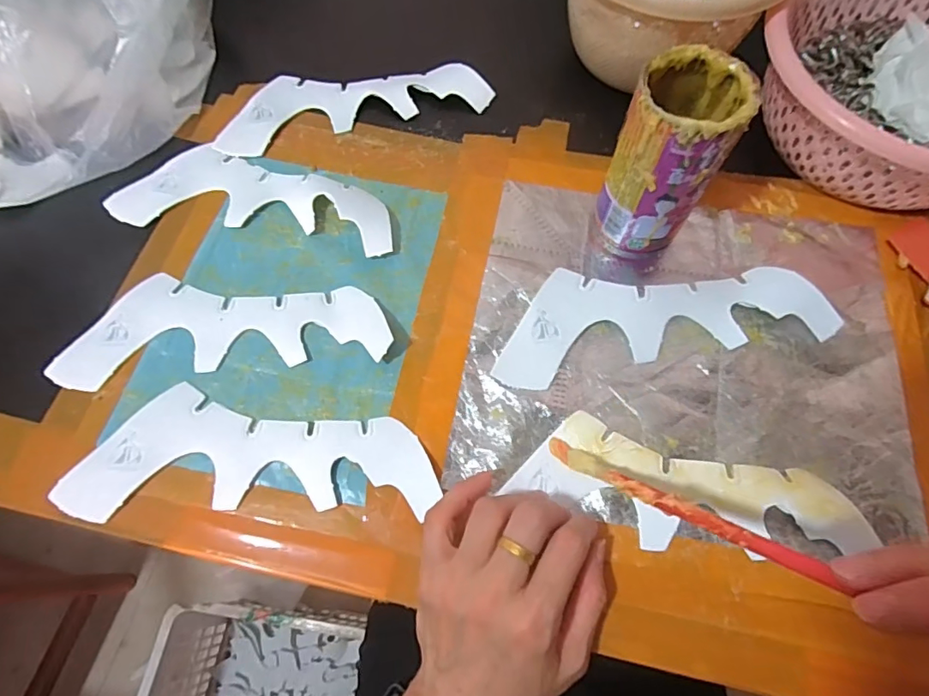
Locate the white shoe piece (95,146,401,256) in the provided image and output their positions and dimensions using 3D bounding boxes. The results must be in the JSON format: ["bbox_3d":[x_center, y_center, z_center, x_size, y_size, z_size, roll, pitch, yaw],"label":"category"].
[{"bbox_3d":[-0.156,-0.118,0.380,0.213,0.017,0.075,9,67,2],"label":"white shoe piece"}]

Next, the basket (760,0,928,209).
[{"bbox_3d":[0.332,-0.201,0.387,0.219,0.092,0.194,15,67,4],"label":"basket"}]

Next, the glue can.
[{"bbox_3d":[0.131,-0.123,0.332,0.063,0.120,0.064,1,67,-2],"label":"glue can"}]

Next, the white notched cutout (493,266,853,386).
[{"bbox_3d":[0.132,-0.025,0.347,0.225,0.011,0.074,-10,66,-2],"label":"white notched cutout"}]

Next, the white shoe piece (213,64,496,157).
[{"bbox_3d":[-0.093,-0.214,0.426,0.223,0.015,0.077,-11,68,-7],"label":"white shoe piece"}]

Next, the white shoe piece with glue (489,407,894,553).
[{"bbox_3d":[0.136,0.090,0.302,0.205,0.007,0.064,13,71,6],"label":"white shoe piece with glue"}]

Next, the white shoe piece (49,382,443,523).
[{"bbox_3d":[-0.124,0.065,0.304,0.212,0.008,0.072,2,67,-1],"label":"white shoe piece"}]

